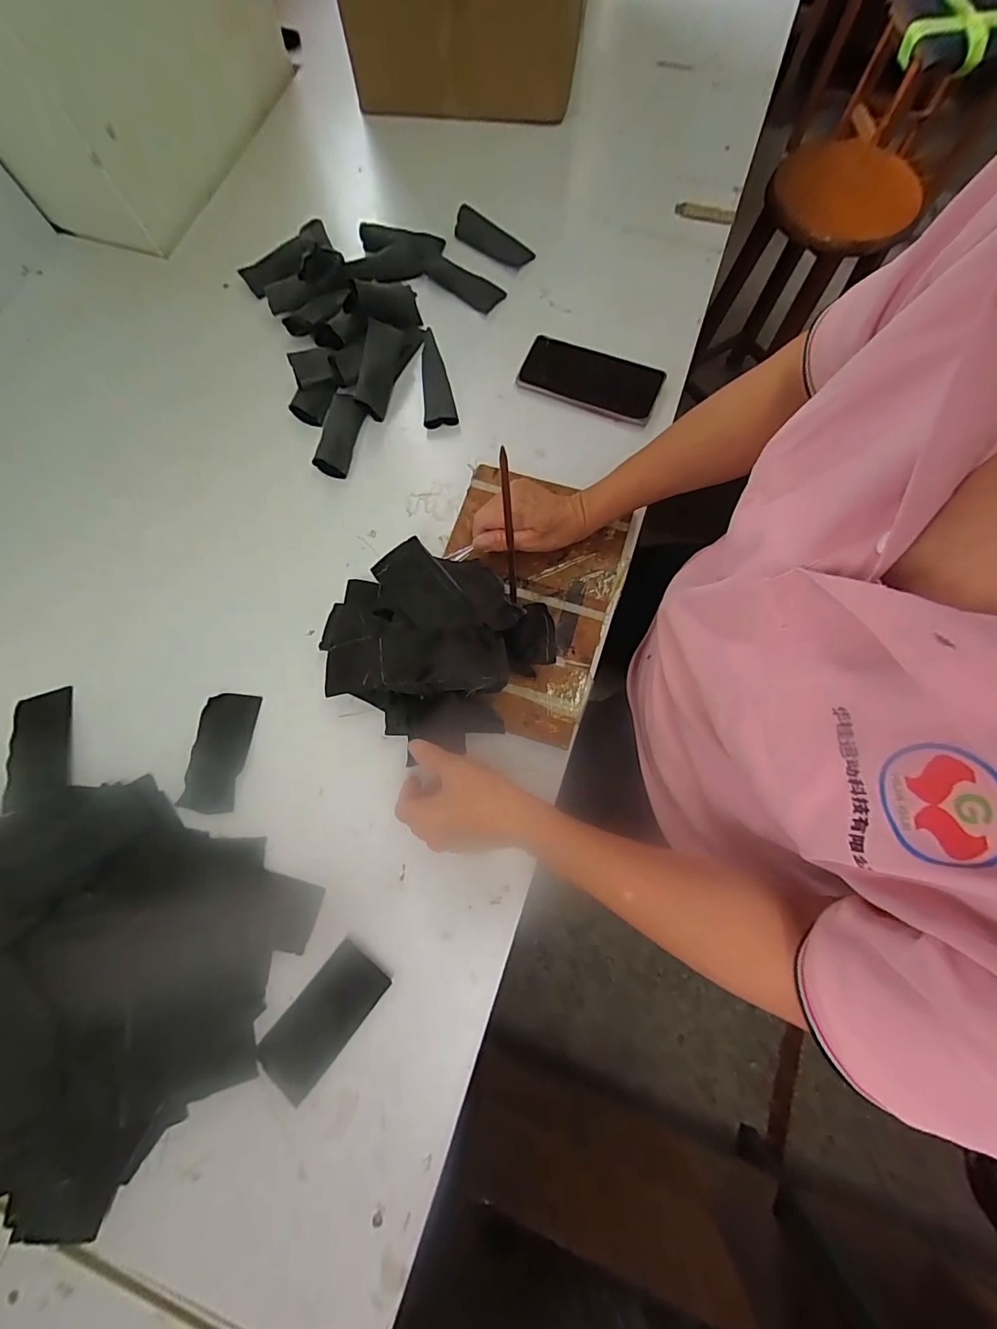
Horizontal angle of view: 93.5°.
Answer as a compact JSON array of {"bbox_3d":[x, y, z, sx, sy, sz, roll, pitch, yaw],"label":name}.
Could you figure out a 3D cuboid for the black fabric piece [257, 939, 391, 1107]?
[{"bbox_3d":[-0.148,0.297,0.394,0.054,0.006,0.116,38,84,13],"label":"black fabric piece"}]

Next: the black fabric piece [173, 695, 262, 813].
[{"bbox_3d":[-0.269,0.083,0.453,0.048,0.012,0.111,7,76,3],"label":"black fabric piece"}]

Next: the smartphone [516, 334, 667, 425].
[{"bbox_3d":[0.107,-0.335,0.549,0.158,0.013,0.082,21,77,6],"label":"smartphone"}]

